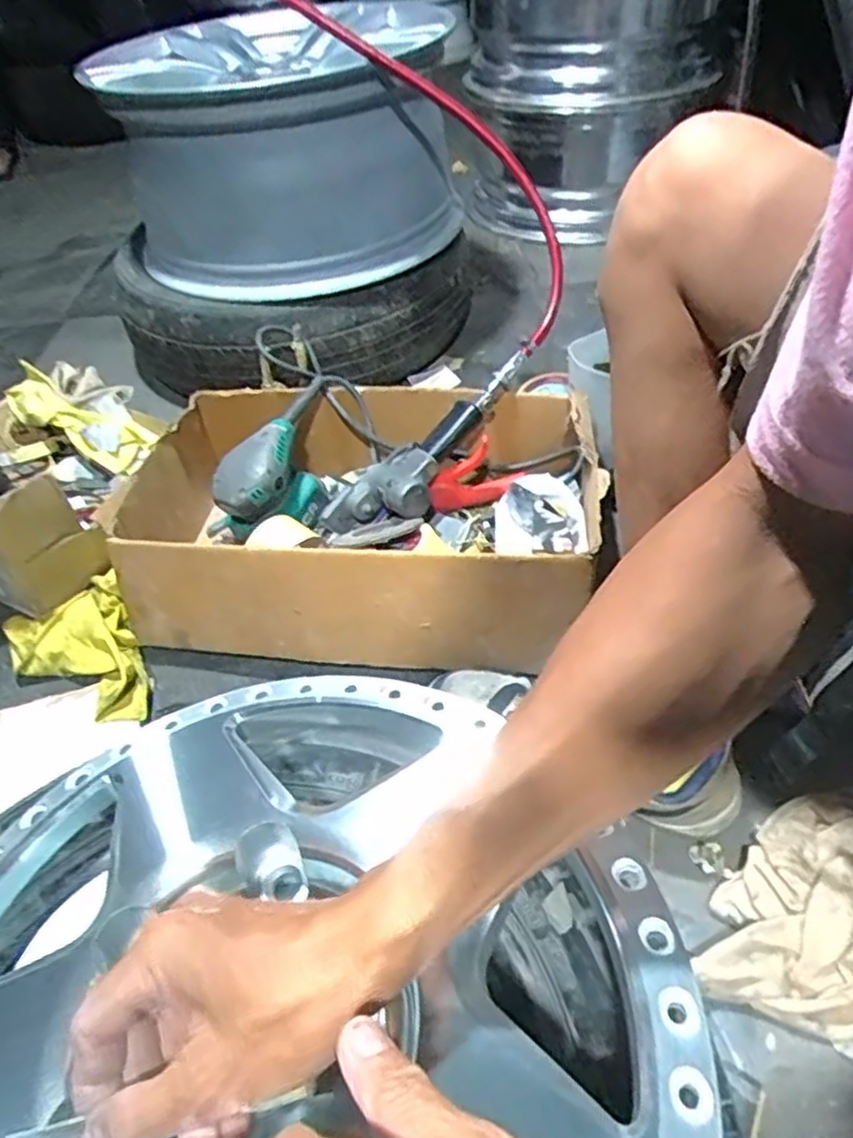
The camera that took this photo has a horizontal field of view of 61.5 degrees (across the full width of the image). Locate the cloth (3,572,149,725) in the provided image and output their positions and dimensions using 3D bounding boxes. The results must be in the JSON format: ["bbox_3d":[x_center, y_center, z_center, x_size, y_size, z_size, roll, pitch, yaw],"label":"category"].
[{"bbox_3d":[-0.370,0.093,0.751,0.132,0.033,0.197,-22,47,-14],"label":"cloth"}]

